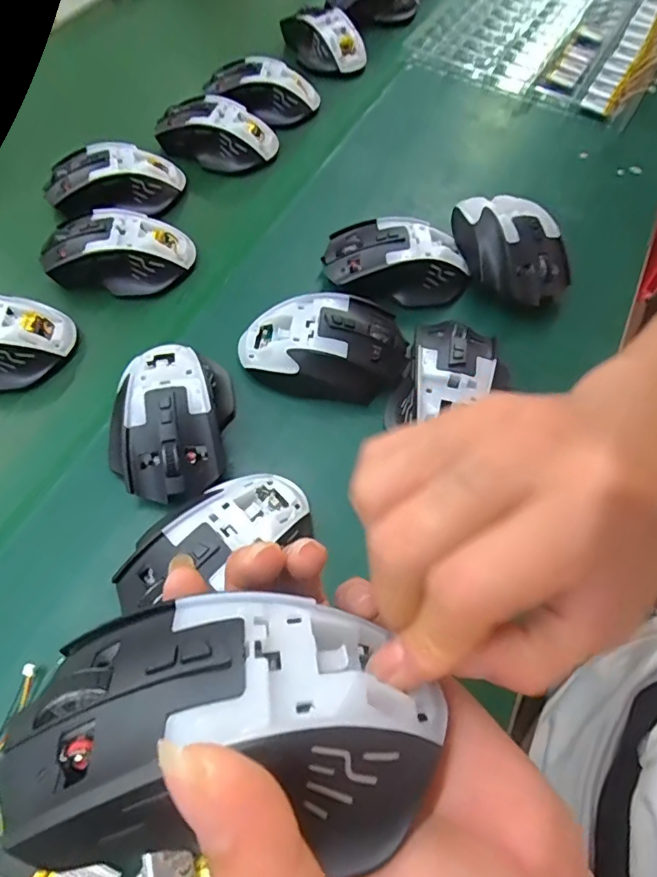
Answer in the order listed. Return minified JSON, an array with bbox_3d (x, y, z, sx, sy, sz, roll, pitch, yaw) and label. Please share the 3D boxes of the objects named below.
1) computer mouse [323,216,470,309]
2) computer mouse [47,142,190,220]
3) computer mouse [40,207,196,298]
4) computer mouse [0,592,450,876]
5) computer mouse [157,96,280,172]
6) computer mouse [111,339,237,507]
[{"bbox_3d":[0.053,-0.138,0.405,0.112,0.040,0.062,6,60,1],"label":"computer mouse"},{"bbox_3d":[-0.190,-0.229,0.462,0.117,0.034,0.062,-14,62,-10],"label":"computer mouse"},{"bbox_3d":[-0.169,-0.151,0.419,0.117,0.036,0.066,-2,60,-3],"label":"computer mouse"},{"bbox_3d":[-0.025,0.068,0.133,0.107,0.035,0.059,3,59,2],"label":"computer mouse"},{"bbox_3d":[-0.109,-0.291,0.498,0.115,0.035,0.067,17,61,7],"label":"computer mouse"},{"bbox_3d":[-0.102,-0.017,0.337,0.073,0.039,0.116,1,60,-2],"label":"computer mouse"}]

